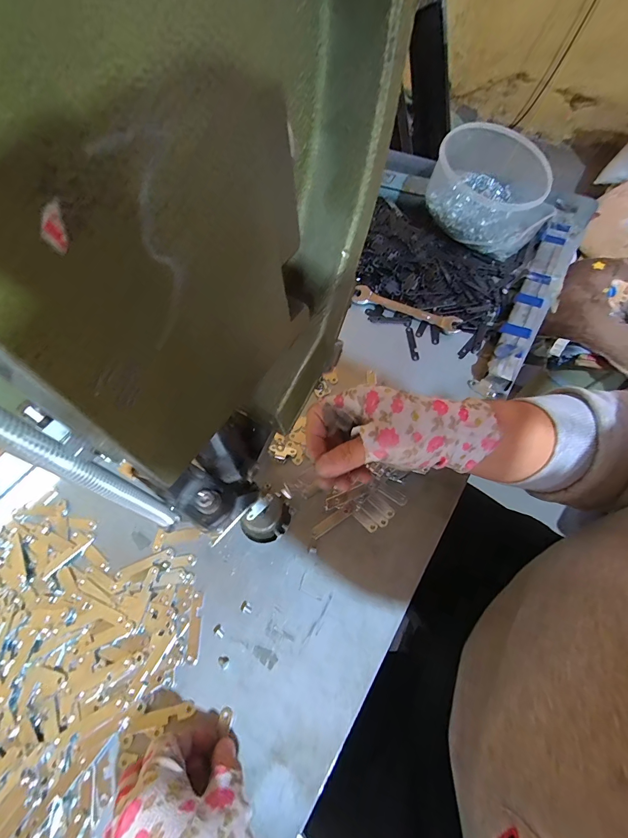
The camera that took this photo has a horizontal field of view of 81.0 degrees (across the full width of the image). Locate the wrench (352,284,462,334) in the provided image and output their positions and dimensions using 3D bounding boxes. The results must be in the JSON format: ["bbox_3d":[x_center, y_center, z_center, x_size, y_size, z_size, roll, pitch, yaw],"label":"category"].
[{"bbox_3d":[0.117,-0.145,0.475,0.143,0.011,0.026,27,66,14],"label":"wrench"}]

